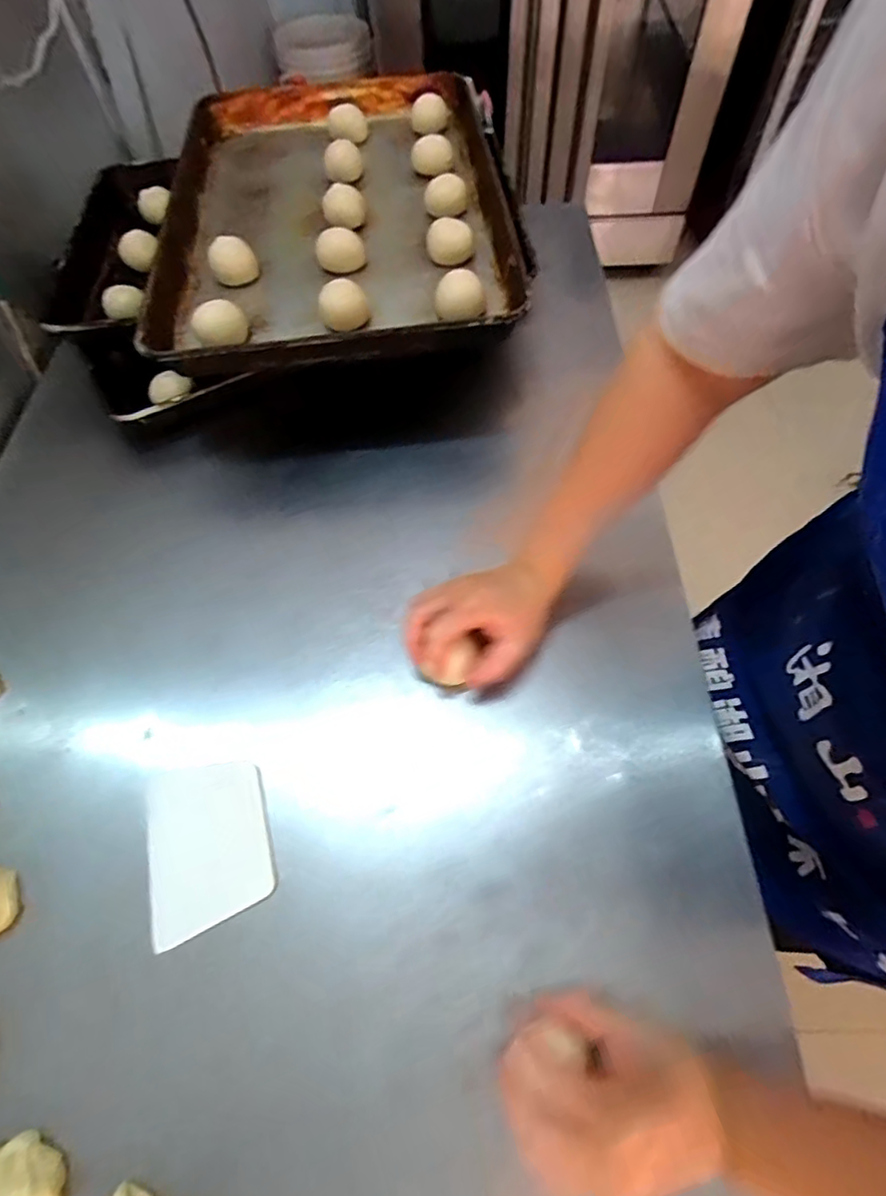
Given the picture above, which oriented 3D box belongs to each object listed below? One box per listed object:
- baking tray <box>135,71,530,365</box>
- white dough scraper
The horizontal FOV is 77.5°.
[{"bbox_3d":[-0.140,-0.500,0.712,0.415,0.057,0.591,-6,62,0],"label":"baking tray"},{"bbox_3d":[-0.199,0.199,0.466,0.101,0.005,0.141,-25,51,-6],"label":"white dough scraper"}]

